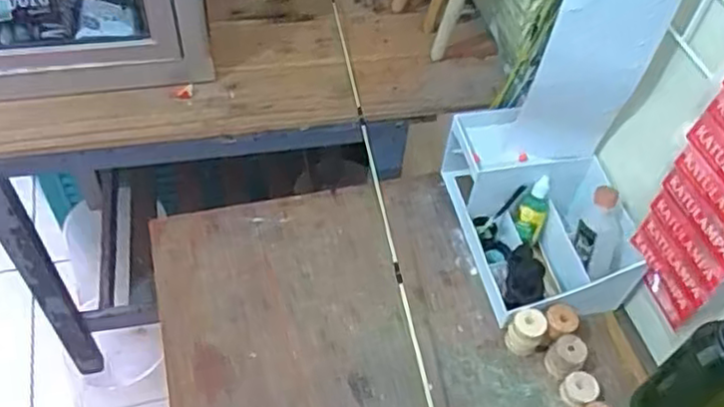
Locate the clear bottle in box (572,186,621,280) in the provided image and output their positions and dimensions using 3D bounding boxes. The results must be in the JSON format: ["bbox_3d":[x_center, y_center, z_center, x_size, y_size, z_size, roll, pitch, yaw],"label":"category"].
[{"bbox_3d":[0.247,0.027,0.714,0.036,0.096,0.039,3,19,-3],"label":"clear bottle in box"}]

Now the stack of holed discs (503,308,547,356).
[{"bbox_3d":[0.169,0.133,0.703,0.030,0.049,0.035,-28,59,-24],"label":"stack of holed discs"}]

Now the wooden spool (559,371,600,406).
[{"bbox_3d":[0.217,0.185,0.678,0.031,0.023,0.032,3,52,-3],"label":"wooden spool"}]

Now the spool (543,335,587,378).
[{"bbox_3d":[0.206,0.156,0.692,0.031,0.037,0.035,36,57,21],"label":"spool"}]

